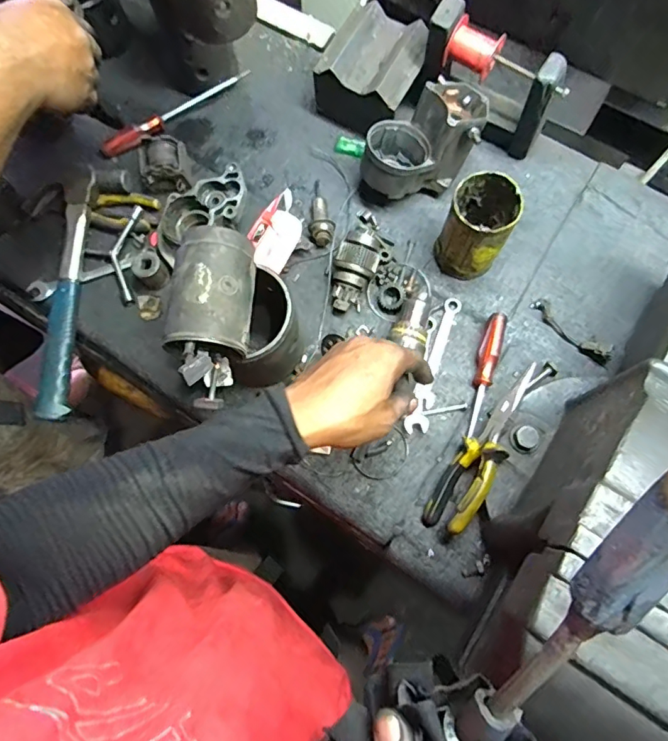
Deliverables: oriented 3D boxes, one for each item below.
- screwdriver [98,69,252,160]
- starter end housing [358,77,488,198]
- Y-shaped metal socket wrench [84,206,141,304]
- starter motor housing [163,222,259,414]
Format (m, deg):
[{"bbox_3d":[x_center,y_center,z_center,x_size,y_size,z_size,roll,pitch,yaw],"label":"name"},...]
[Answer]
[{"bbox_3d":[-0.219,-0.359,0.682,0.228,0.023,0.026,-33,77,-8],"label":"screwdriver"},{"bbox_3d":[0.109,-0.275,0.608,0.147,0.108,0.091,-27,76,-7],"label":"starter end housing"},{"bbox_3d":[-0.260,-0.145,0.630,0.089,0.029,0.096,-35,77,-9],"label":"Y-shaped metal socket wrench"},{"bbox_3d":[-0.114,-0.054,0.451,0.076,0.079,0.152,3,75,1],"label":"starter motor housing"}]

